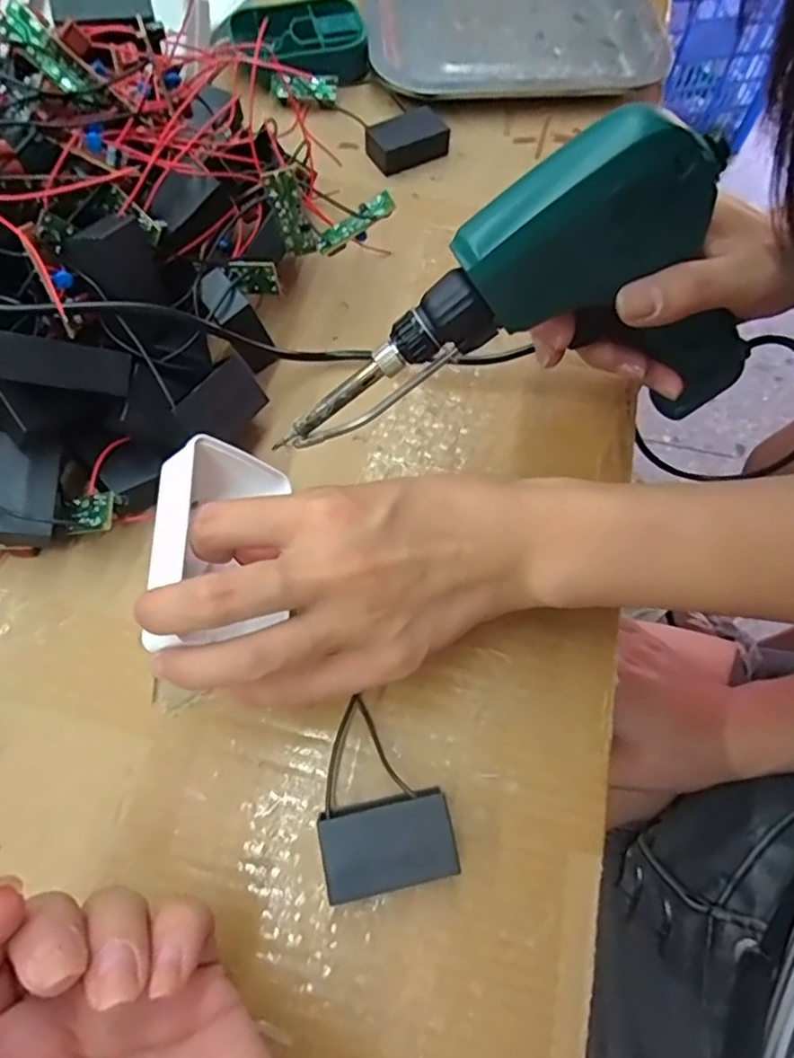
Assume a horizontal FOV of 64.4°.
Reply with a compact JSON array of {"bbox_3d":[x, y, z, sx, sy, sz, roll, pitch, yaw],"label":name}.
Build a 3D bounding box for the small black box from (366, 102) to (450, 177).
[{"bbox_3d":[0.005,-0.252,0.407,0.049,0.016,0.034,-31,68,-14],"label":"small black box"}]

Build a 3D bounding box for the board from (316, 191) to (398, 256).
[{"bbox_3d":[-0.021,-0.155,0.323,0.045,0.010,0.014,-28,64,18],"label":"board"}]

